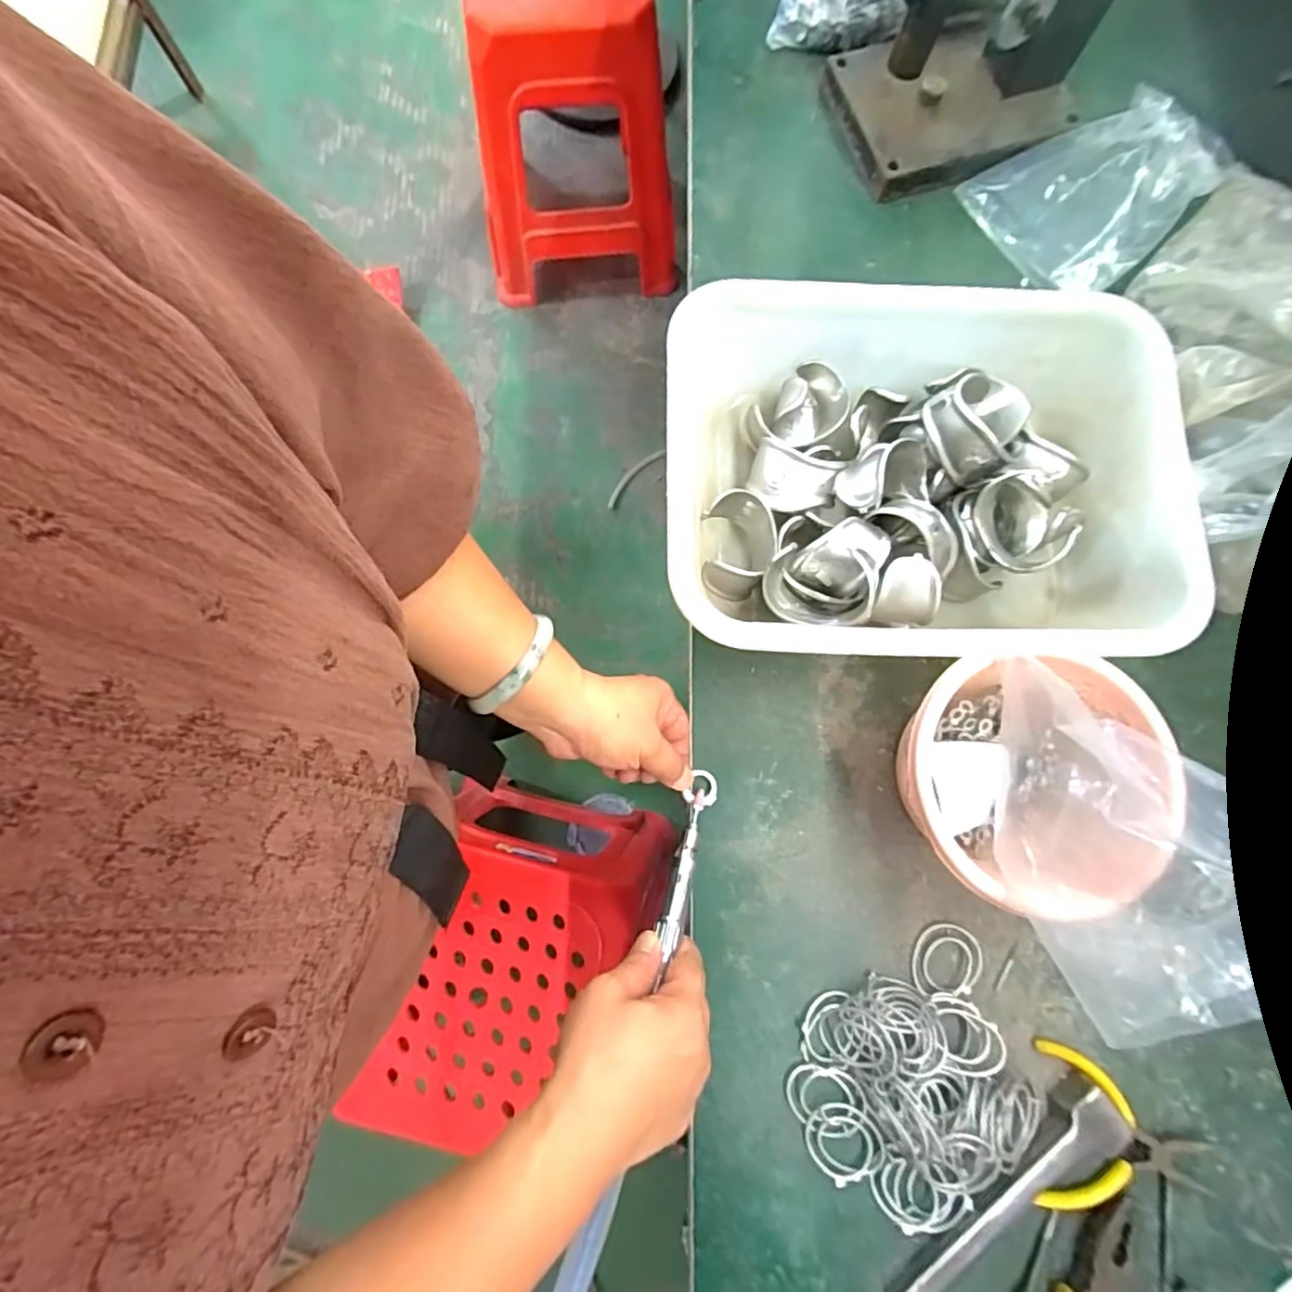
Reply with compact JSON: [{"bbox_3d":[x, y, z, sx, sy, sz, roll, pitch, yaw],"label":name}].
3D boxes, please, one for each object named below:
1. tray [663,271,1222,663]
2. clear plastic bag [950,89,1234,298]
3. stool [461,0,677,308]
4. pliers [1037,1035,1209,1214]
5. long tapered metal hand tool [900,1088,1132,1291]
[{"bbox_3d":[0.177,-0.108,0.421,0.323,0.087,0.241,1,76,0],"label":"tray"},{"bbox_3d":[0.359,-0.373,0.494,0.132,0.068,0.137,-37,81,-8],"label":"clear plastic bag"},{"bbox_3d":[-0.131,-0.971,1.162,0.363,0.509,0.315,-2,77,-1],"label":"stool"},{"bbox_3d":[0.288,0.299,0.370,0.100,0.017,0.087,12,77,3],"label":"pliers"},{"bbox_3d":[0.205,0.332,0.355,0.182,0.017,0.033,-38,80,-9],"label":"long tapered metal hand tool"}]

